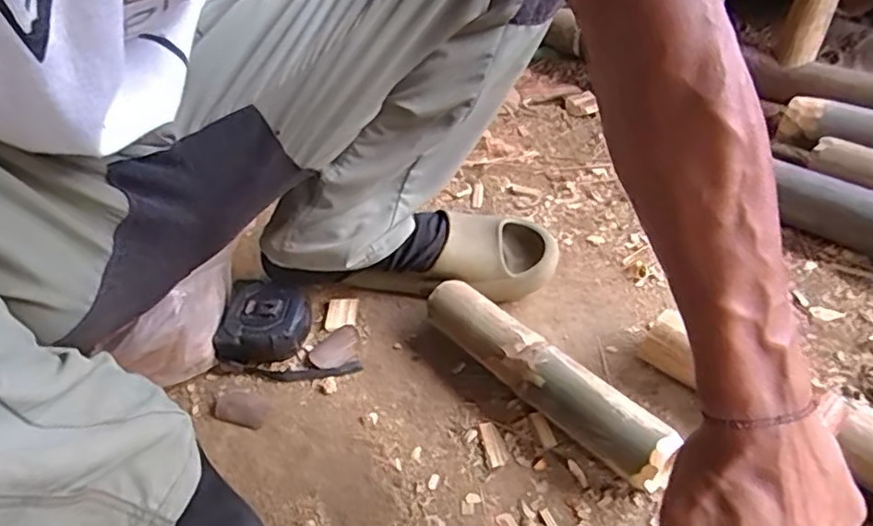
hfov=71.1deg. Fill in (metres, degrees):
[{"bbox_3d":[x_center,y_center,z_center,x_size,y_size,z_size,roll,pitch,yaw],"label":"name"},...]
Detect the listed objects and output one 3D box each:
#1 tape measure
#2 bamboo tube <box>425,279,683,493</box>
[{"bbox_3d":[-0.166,0.058,0.593,0.078,0.040,0.086,2,45,9],"label":"tape measure"},{"bbox_3d":[0.085,0.096,0.518,0.051,0.052,0.242,-35,51,-26],"label":"bamboo tube"}]

